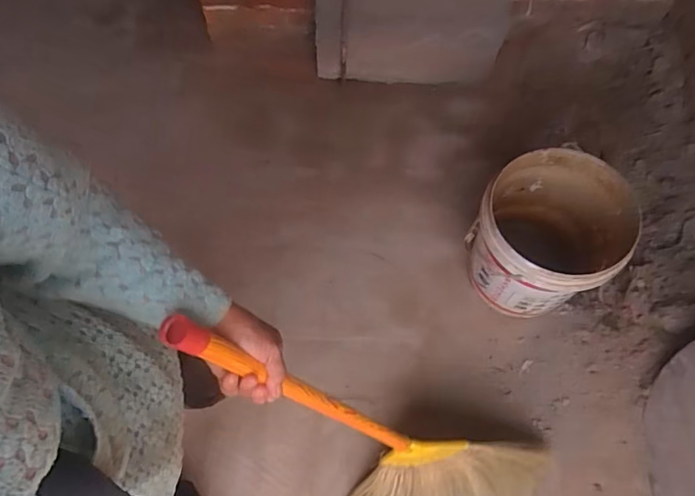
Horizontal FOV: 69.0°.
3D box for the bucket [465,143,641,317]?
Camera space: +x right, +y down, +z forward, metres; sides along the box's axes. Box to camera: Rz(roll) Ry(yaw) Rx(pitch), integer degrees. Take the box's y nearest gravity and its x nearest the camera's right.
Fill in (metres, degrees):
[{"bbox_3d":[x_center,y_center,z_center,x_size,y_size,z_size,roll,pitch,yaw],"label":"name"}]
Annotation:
[{"bbox_3d":[0.387,-0.016,1.052,0.261,0.298,0.250,0,67,1],"label":"bucket"}]

